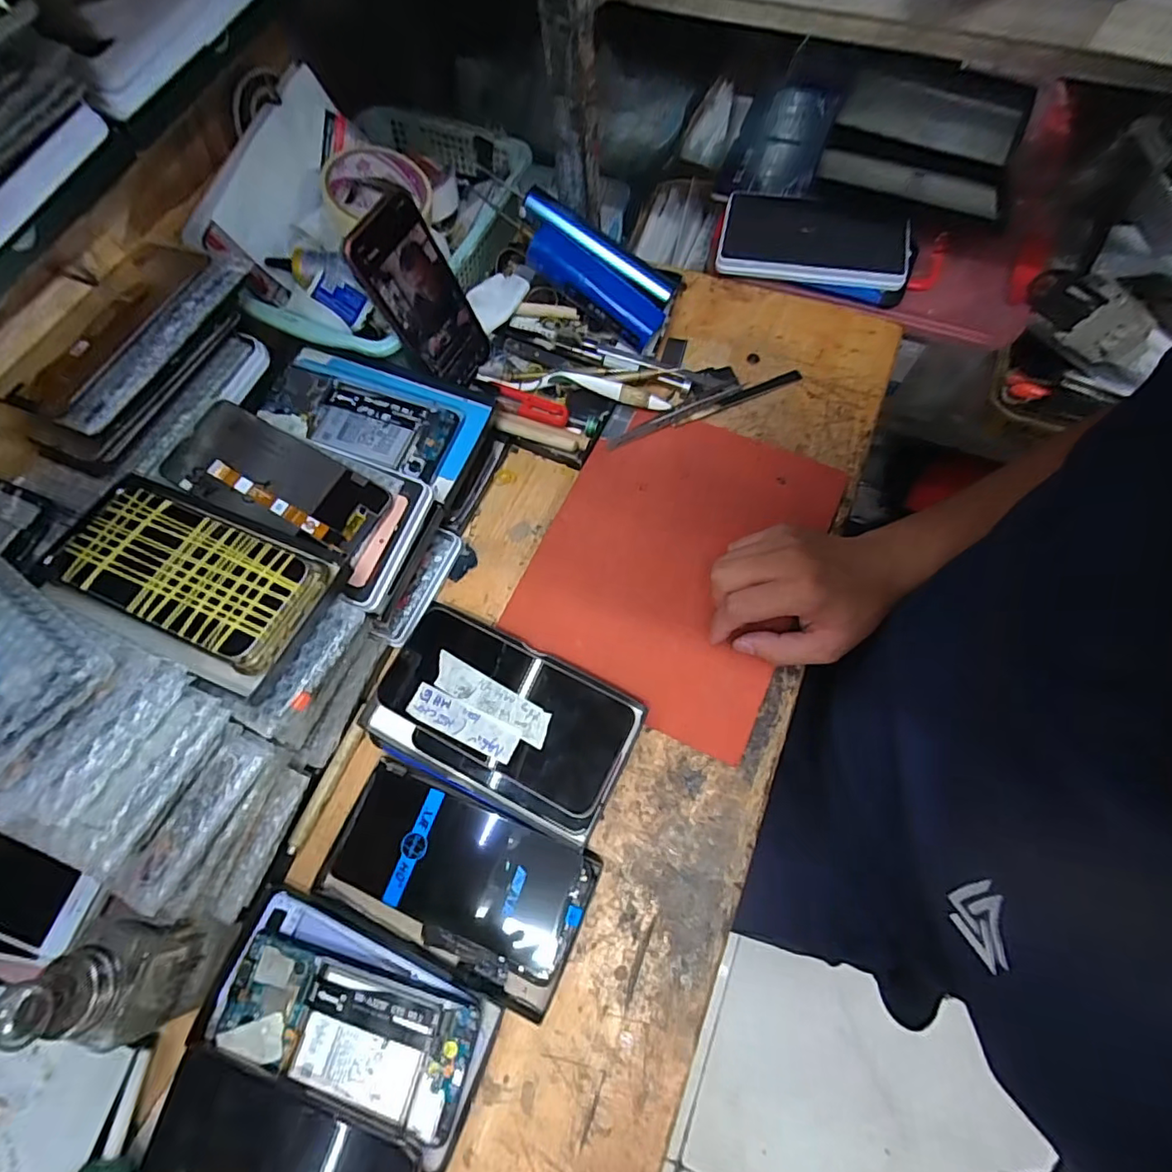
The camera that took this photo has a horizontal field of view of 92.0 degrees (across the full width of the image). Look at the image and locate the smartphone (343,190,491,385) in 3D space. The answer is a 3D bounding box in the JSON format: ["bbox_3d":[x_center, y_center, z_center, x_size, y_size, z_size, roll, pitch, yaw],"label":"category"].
[{"bbox_3d":[-0.129,-0.230,0.460,0.016,0.151,0.074,23,79,31],"label":"smartphone"}]

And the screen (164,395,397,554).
[{"bbox_3d":[-0.218,-0.075,0.399,0.155,0.009,0.067,27,75,4],"label":"screen"}]

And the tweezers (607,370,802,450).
[{"bbox_3d":[0.104,-0.156,0.490,0.182,0.010,0.020,-24,70,-6],"label":"tweezers"}]

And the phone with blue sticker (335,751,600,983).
[{"bbox_3d":[-0.083,0.185,0.375,0.166,0.015,0.081,22,72,10],"label":"phone with blue sticker"}]

